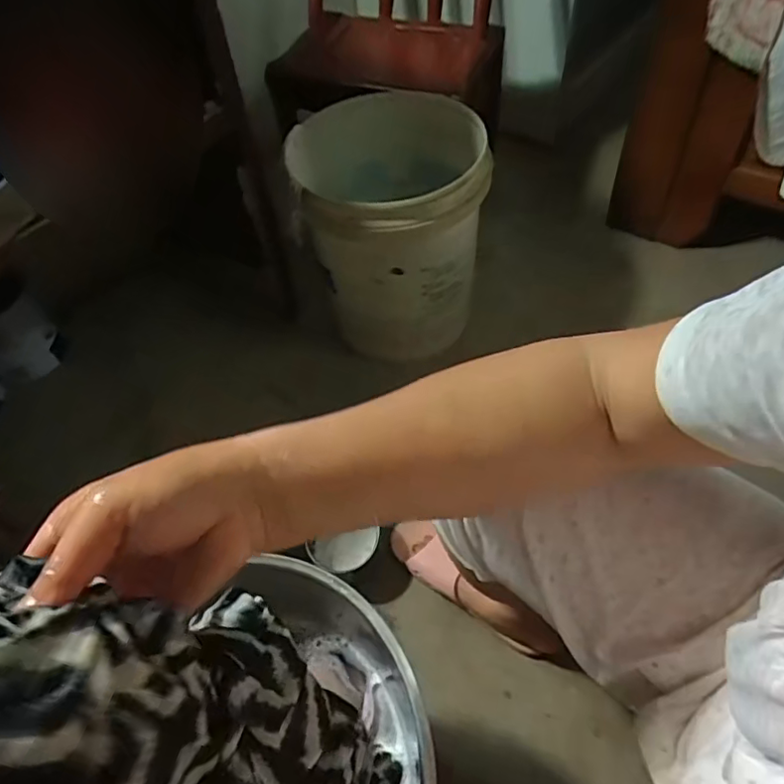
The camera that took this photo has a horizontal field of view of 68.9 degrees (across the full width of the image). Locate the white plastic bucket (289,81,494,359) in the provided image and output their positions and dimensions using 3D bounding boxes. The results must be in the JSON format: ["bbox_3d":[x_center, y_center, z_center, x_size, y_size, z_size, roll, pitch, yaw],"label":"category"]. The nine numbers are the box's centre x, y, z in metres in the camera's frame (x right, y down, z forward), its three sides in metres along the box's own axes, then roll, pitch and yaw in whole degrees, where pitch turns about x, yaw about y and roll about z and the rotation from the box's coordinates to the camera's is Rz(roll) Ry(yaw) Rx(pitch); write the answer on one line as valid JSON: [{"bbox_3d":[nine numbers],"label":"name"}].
[{"bbox_3d":[0.000,-0.285,0.926,0.259,0.304,0.350,-13,54,-4],"label":"white plastic bucket"}]

